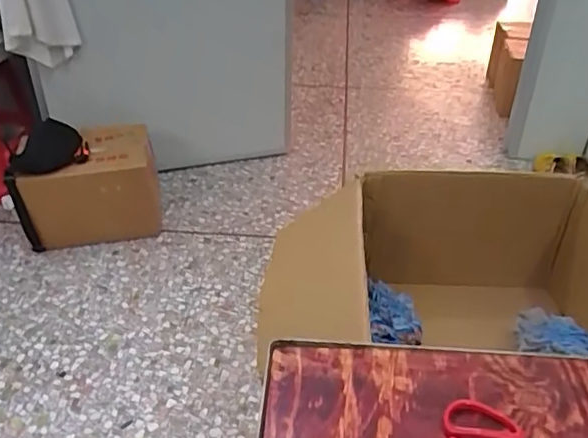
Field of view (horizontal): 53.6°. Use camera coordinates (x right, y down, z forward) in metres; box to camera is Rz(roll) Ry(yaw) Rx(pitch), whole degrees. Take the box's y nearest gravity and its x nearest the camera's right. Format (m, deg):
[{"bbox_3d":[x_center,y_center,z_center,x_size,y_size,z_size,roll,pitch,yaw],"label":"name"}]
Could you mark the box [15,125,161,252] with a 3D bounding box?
[{"bbox_3d":[-0.634,-0.102,1.870,0.406,0.278,0.285,-6,34,-7],"label":"box"}]

